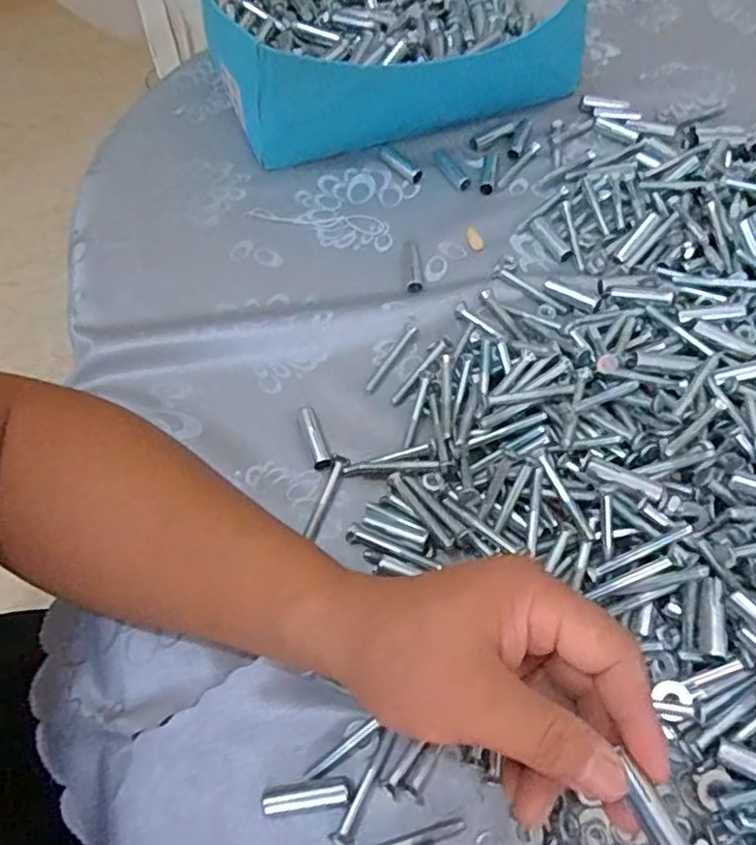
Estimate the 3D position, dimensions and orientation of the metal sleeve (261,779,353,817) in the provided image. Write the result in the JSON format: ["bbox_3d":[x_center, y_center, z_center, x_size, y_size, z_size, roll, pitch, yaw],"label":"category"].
[{"bbox_3d":[-0.032,0.170,0.298,0.041,0.007,0.011,-9,59,-3],"label":"metal sleeve"}]

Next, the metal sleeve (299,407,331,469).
[{"bbox_3d":[-0.038,0.008,0.391,0.010,0.011,0.040,-17,60,-8],"label":"metal sleeve"}]

